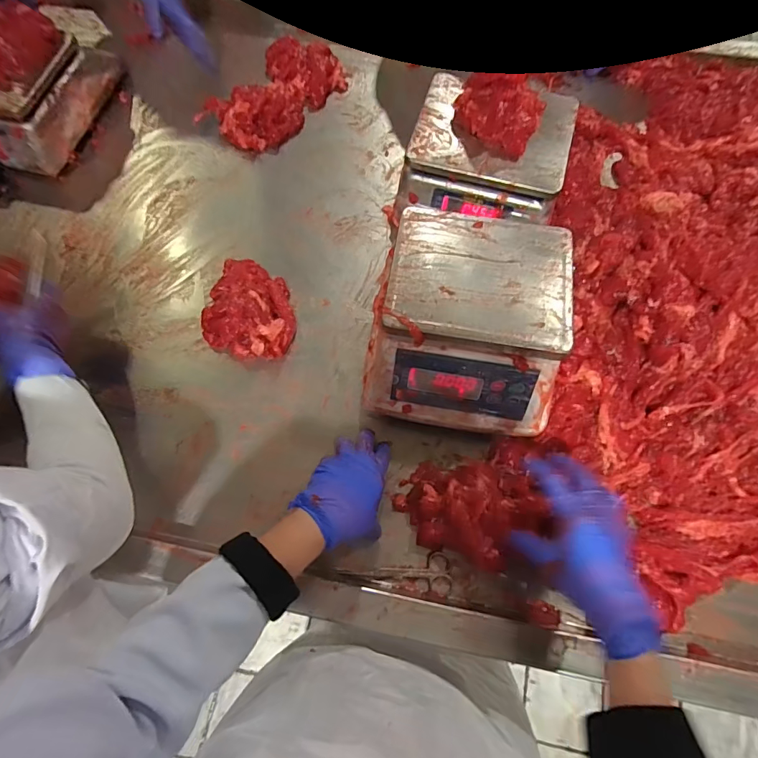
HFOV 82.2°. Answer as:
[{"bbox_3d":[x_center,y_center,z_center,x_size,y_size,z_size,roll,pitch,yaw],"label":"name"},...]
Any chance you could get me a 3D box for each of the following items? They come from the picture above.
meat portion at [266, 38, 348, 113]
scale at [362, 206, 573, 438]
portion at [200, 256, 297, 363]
[{"bbox_3d":[-0.140,-0.574,0.816,0.135,0.052,0.148,-43,75,-13],"label":"meat portion"},{"bbox_3d":[0.108,-0.072,0.533,0.218,0.115,0.237,9,70,5],"label":"scale"},{"bbox_3d":[-0.186,-0.104,0.633,0.122,0.052,0.151,1,70,2],"label":"portion"}]

